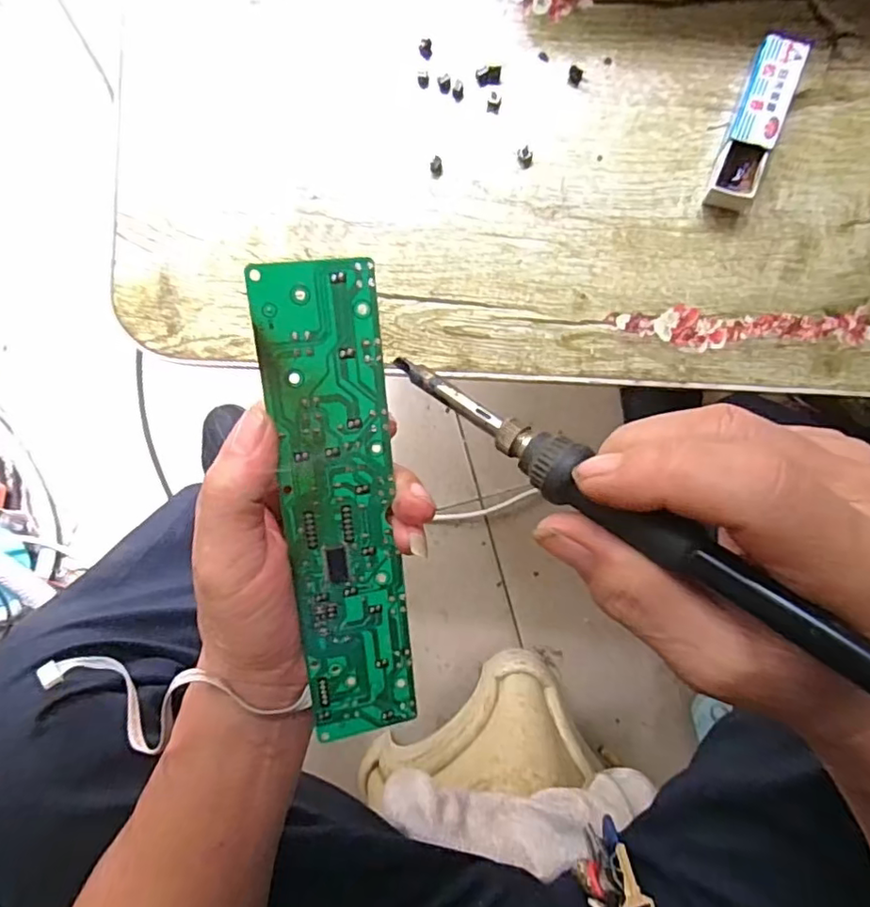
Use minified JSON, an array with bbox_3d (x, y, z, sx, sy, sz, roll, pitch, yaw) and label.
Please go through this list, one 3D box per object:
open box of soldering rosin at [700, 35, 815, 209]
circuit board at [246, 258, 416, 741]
[{"bbox_3d":[0.153,-0.156,0.282,0.022,0.022,0.074,15,95,2],"label":"open box of soldering rosin"},{"bbox_3d":[-0.038,0.028,0.245,0.045,0.004,0.202,-9,107,-14],"label":"circuit board"}]

